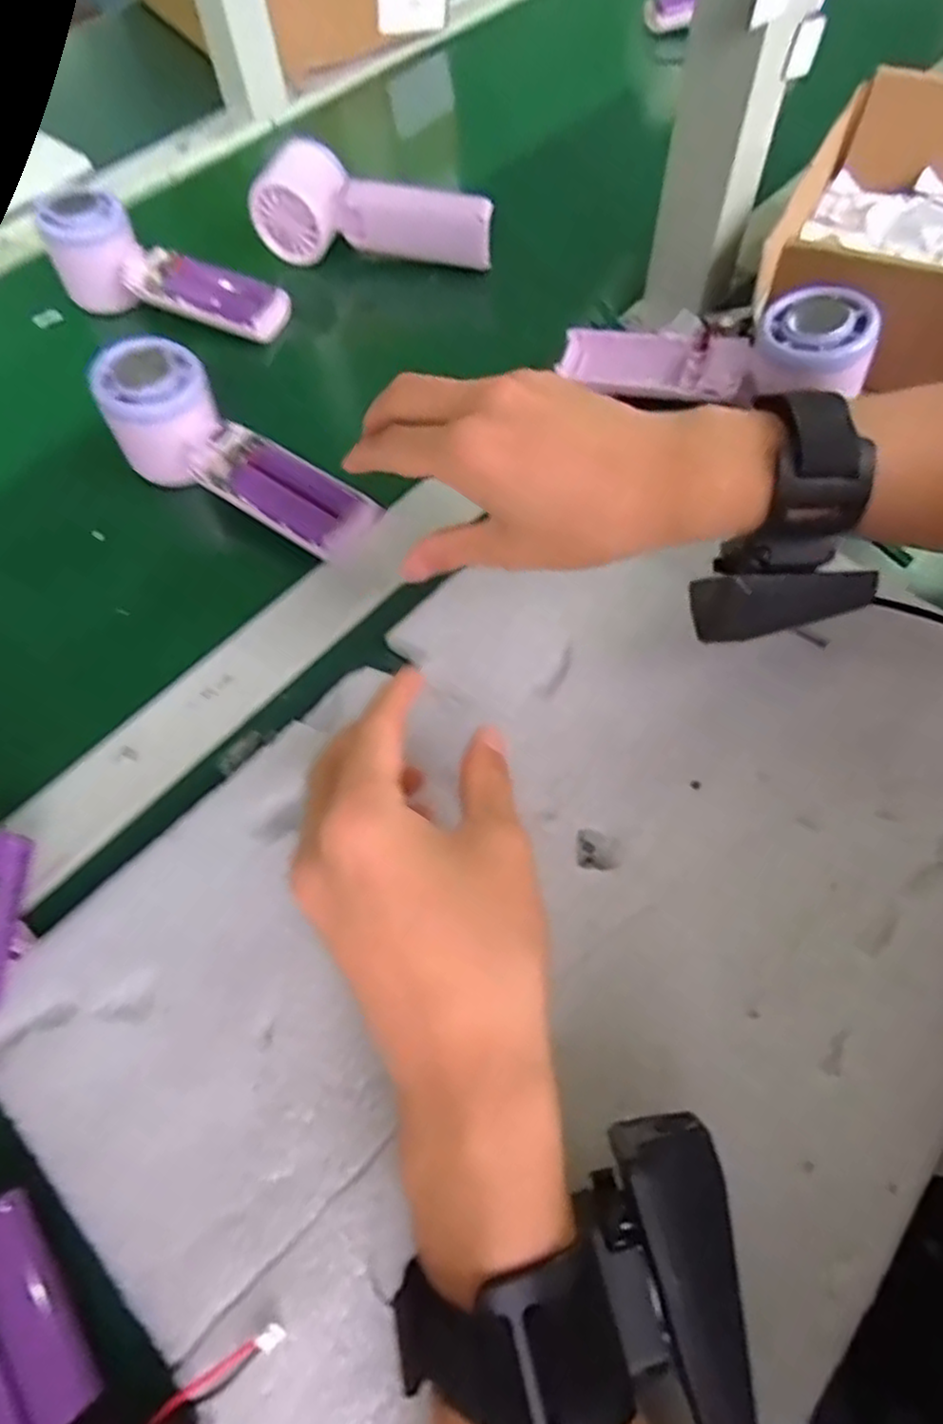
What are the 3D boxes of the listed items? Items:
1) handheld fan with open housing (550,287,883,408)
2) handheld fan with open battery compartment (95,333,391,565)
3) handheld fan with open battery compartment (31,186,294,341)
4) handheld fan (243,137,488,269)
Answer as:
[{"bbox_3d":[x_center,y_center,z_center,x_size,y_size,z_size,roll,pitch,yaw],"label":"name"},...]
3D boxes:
[{"bbox_3d":[0.130,-0.200,0.383,0.162,0.041,0.055,18,62,35],"label":"handheld fan with open housing"},{"bbox_3d":[-0.125,-0.136,0.375,0.164,0.045,0.051,33,67,4],"label":"handheld fan with open battery compartment"},{"bbox_3d":[-0.201,-0.291,0.454,0.152,0.053,0.052,22,65,14],"label":"handheld fan with open battery compartment"},{"bbox_3d":[-0.068,-0.341,0.468,0.161,0.054,0.043,18,64,12],"label":"handheld fan"}]

